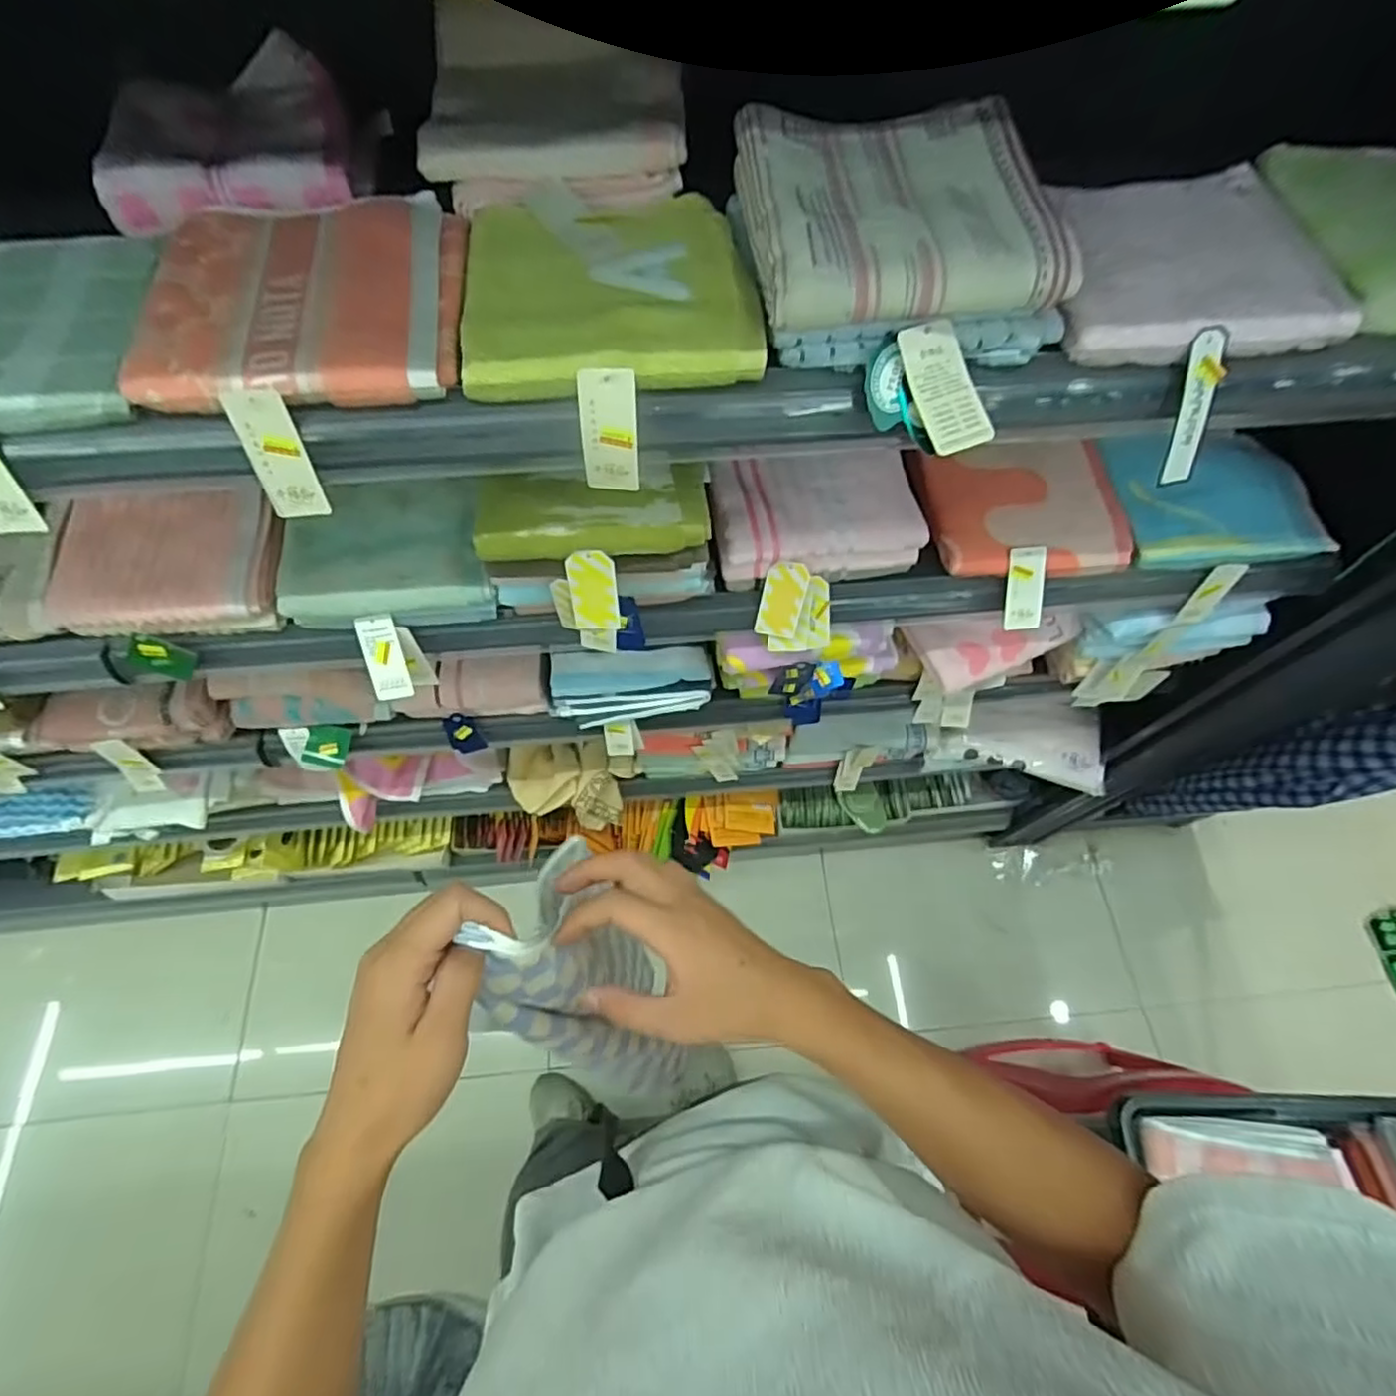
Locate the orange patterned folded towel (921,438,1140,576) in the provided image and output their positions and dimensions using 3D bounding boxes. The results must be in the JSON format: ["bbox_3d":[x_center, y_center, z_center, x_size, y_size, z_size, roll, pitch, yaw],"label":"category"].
[{"bbox_3d":[0.330,-0.191,0.663,0.192,0.037,0.136,-4,65,-3],"label":"orange patterned folded towel"}]

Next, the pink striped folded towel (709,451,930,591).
[{"bbox_3d":[0.110,-0.171,0.626,0.189,0.071,0.110,-8,65,-4],"label":"pink striped folded towel"}]

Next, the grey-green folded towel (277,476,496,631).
[{"bbox_3d":[-0.285,-0.143,0.623,0.180,0.046,0.143,-4,65,-3],"label":"grey-green folded towel"}]

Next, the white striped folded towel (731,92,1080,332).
[{"bbox_3d":[0.126,-0.306,0.415,0.191,0.039,0.150,-7,65,-4],"label":"white striped folded towel"}]

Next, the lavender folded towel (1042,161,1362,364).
[{"bbox_3d":[0.320,-0.294,0.444,0.178,0.027,0.154,-6,65,-3],"label":"lavender folded towel"}]

